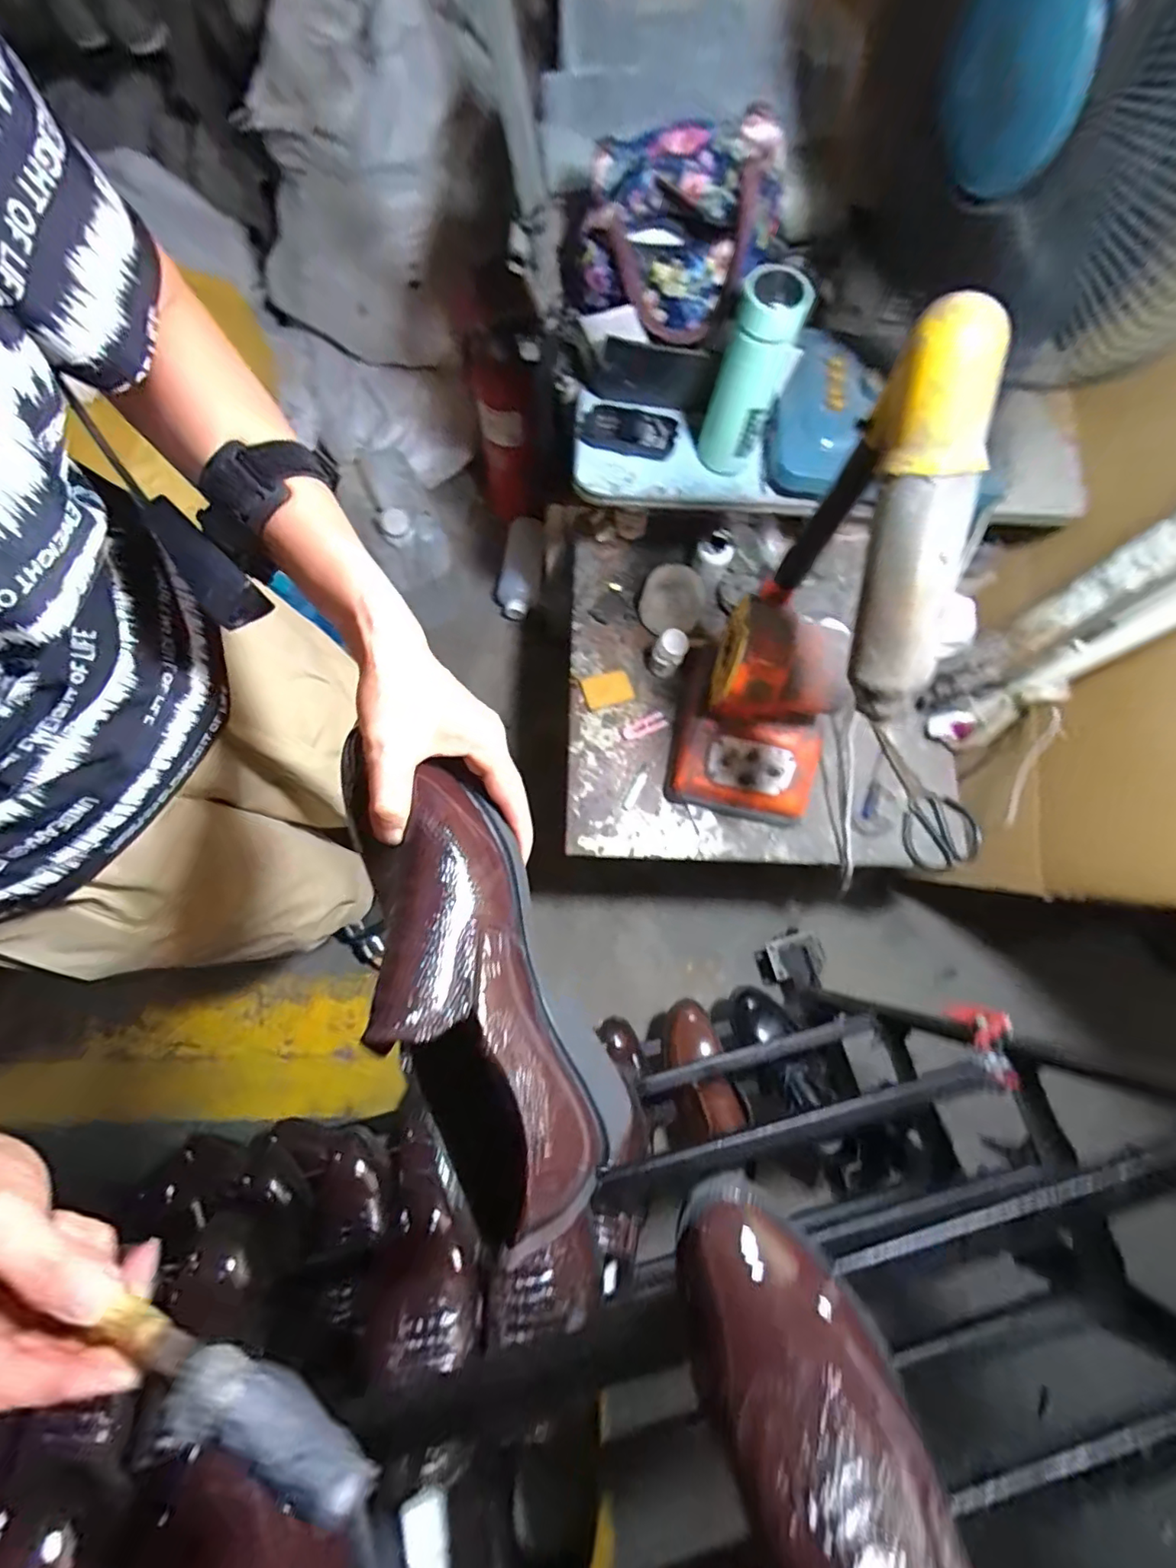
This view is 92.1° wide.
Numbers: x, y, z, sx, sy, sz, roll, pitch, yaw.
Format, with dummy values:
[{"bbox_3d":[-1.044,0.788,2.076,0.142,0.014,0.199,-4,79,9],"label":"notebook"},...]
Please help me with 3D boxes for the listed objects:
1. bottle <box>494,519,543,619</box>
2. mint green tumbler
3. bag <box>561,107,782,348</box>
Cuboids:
[{"bbox_3d":[-0.150,-0.469,1.230,0.096,0.067,0.211,13,106,1],"label":"bottle"},{"bbox_3d":[0.176,-0.448,0.638,0.069,0.200,0.064,0,76,-2],"label":"mint green tumbler"},{"bbox_3d":[0.077,-0.580,0.592,0.223,0.157,0.120,18,76,3],"label":"bag"}]

